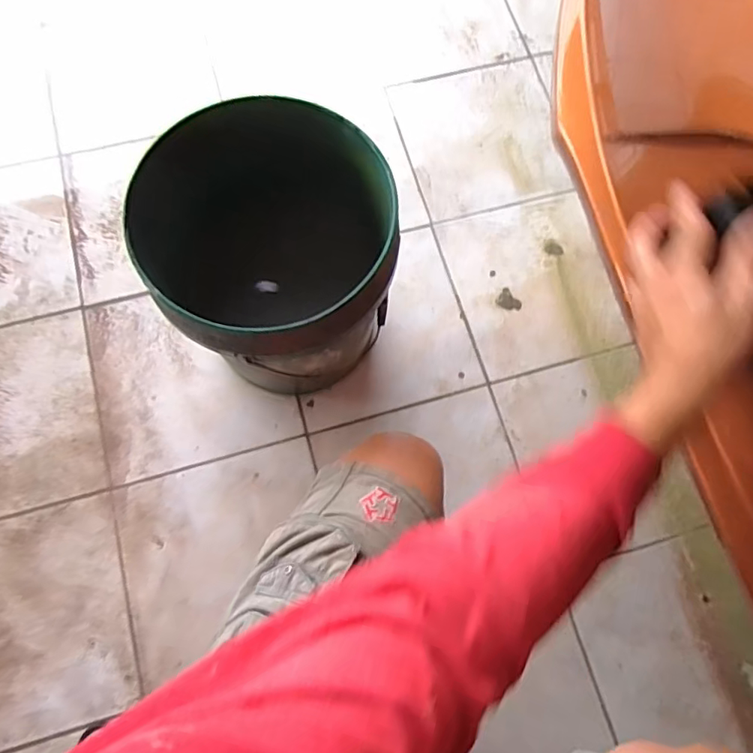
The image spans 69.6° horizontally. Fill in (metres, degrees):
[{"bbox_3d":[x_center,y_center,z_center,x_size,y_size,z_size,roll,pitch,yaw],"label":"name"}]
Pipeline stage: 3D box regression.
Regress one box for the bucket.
[{"bbox_3d":[-0.131,-0.145,0.728,0.279,0.315,0.298,1,74,-2],"label":"bucket"}]

